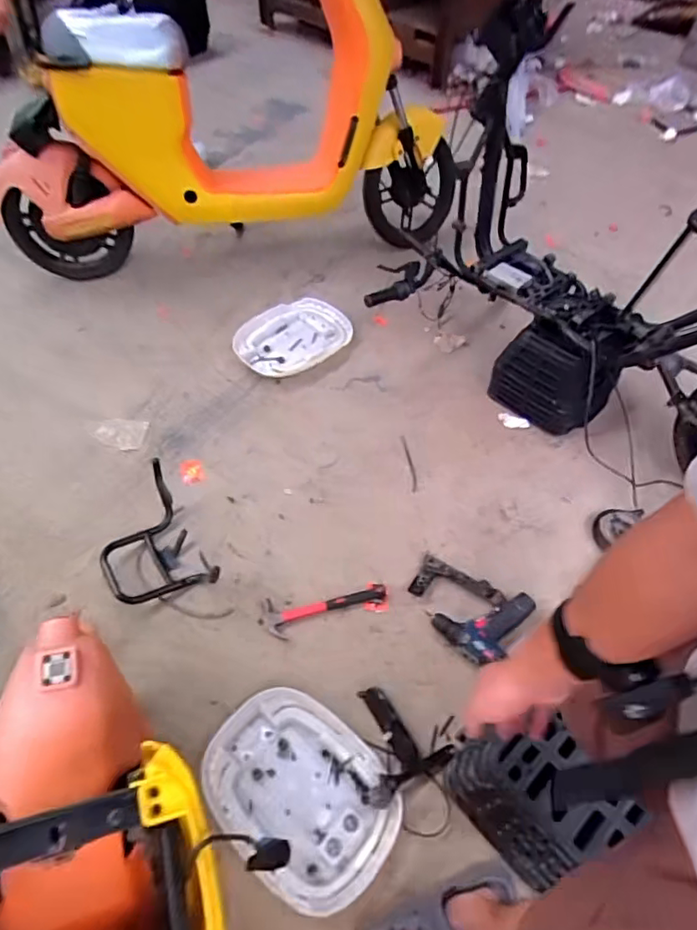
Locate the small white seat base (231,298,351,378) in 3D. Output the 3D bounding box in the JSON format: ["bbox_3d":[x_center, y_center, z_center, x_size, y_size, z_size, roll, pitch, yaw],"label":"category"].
[{"bbox_3d":[-0.168,-0.394,1.727,0.346,0.034,0.258,-32,60,-22],"label":"small white seat base"}]

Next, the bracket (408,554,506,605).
[{"bbox_3d":[0.240,0.278,1.248,0.192,0.016,0.101,24,57,17],"label":"bracket"}]

